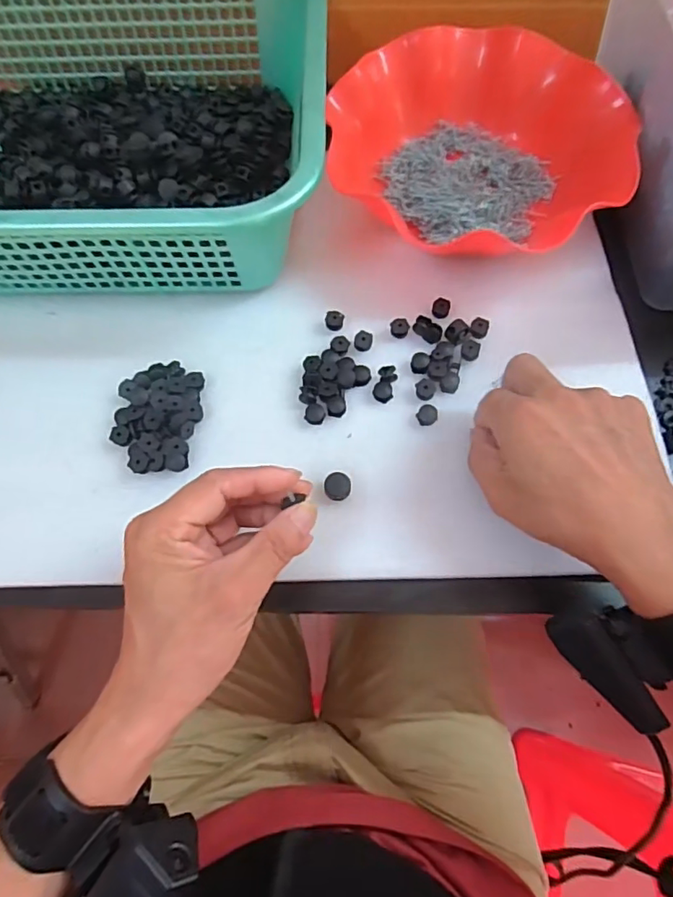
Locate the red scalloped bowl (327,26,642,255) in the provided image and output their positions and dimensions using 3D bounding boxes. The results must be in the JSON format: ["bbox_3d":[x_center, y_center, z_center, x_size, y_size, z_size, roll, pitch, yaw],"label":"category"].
[{"bbox_3d":[0.112,-0.238,0.438,0.207,0.066,0.211,0,67,0],"label":"red scalloped bowl"}]

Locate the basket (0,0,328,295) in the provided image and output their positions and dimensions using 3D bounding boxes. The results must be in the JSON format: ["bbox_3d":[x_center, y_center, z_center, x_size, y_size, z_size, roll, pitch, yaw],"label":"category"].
[{"bbox_3d":[-0.200,-0.249,0.421,0.381,0.095,0.293,-2,67,0],"label":"basket"}]

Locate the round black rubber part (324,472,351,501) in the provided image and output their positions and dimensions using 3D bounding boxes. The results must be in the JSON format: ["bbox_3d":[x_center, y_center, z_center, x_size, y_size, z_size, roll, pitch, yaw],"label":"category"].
[{"bbox_3d":[0.001,0.025,0.353,0.016,0.010,0.017,3,67,2],"label":"round black rubber part"}]

